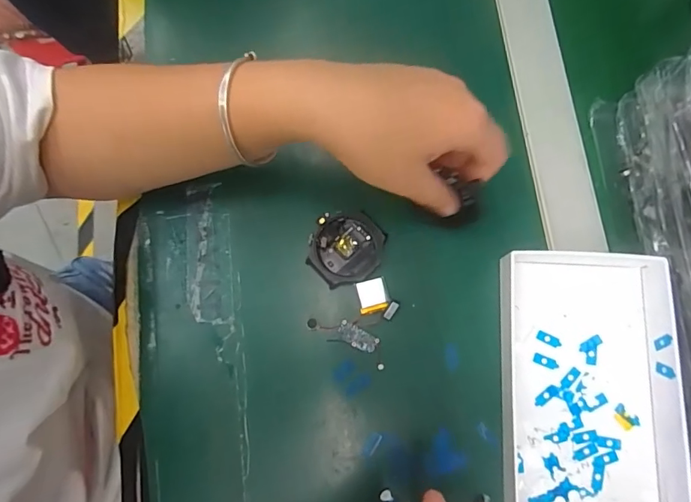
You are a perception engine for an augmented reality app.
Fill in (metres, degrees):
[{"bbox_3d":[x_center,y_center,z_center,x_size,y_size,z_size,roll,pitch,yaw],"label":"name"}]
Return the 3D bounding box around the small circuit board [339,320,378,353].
[{"bbox_3d":[0.008,0.059,0.300,0.028,0.004,0.012,30,80,6],"label":"small circuit board"}]

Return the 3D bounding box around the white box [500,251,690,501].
[{"bbox_3d":[0.151,0.094,0.276,0.099,0.030,0.180,2,78,1],"label":"white box"}]

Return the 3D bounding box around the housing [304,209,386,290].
[{"bbox_3d":[0.002,-0.002,0.309,0.054,0.013,0.046,-42,81,-8],"label":"housing"}]

